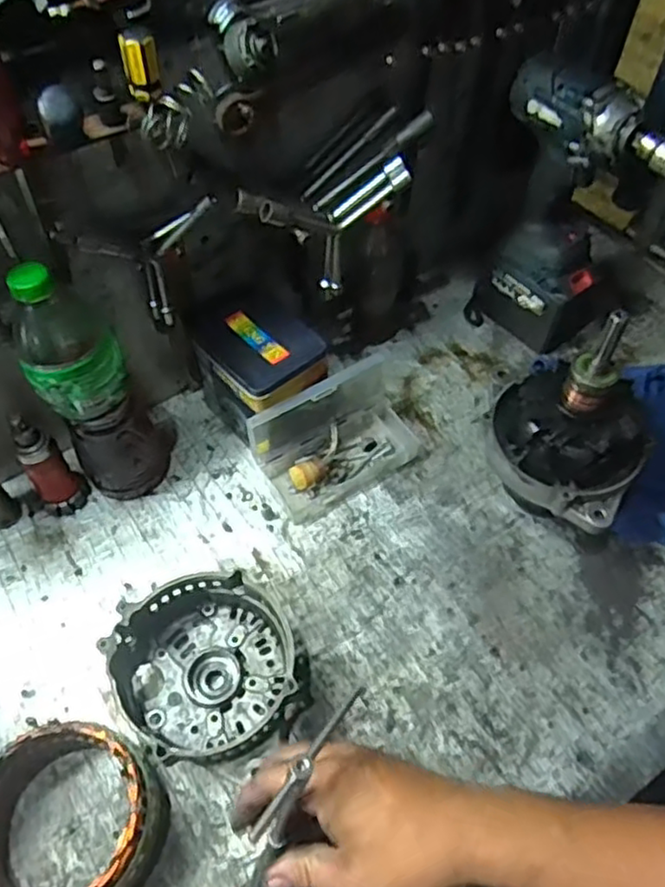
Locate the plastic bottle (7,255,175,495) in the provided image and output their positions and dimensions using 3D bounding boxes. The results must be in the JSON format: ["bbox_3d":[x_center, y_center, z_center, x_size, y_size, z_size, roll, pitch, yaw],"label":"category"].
[{"bbox_3d":[-0.218,-0.050,0.614,0.086,0.266,0.094,-26,61,-16],"label":"plastic bottle"}]

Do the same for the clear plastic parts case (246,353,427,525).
[{"bbox_3d":[0.008,-0.013,0.690,0.164,0.090,0.099,-28,61,-17],"label":"clear plastic parts case"}]

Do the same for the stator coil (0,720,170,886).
[{"bbox_3d":[-0.197,0.284,0.505,0.133,0.068,0.129,0,57,0],"label":"stator coil"}]

